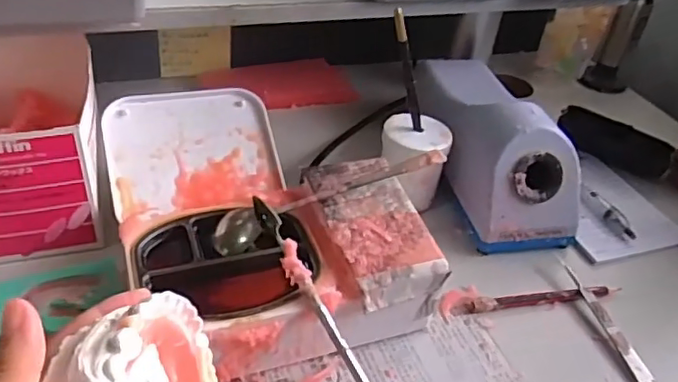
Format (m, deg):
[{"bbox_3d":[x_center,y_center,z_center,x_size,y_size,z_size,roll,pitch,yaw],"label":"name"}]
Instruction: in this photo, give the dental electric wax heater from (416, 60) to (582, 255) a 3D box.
[{"bbox_3d":[0.130,-0.052,0.518,0.088,0.089,0.213,-2,40,-12],"label":"dental electric wax heater"}]

